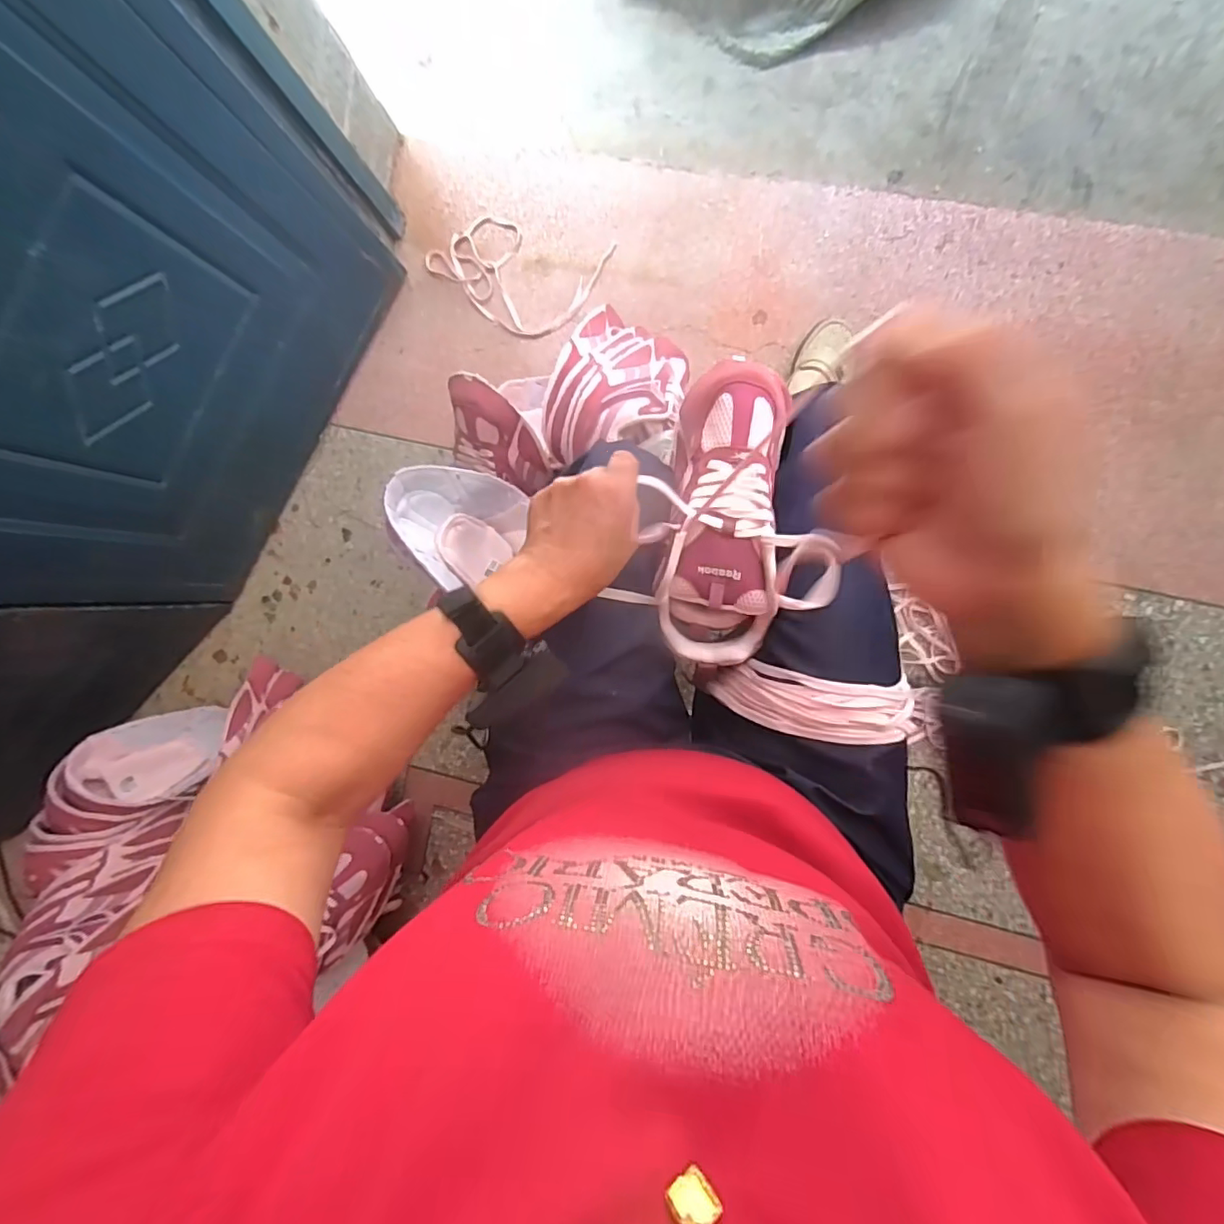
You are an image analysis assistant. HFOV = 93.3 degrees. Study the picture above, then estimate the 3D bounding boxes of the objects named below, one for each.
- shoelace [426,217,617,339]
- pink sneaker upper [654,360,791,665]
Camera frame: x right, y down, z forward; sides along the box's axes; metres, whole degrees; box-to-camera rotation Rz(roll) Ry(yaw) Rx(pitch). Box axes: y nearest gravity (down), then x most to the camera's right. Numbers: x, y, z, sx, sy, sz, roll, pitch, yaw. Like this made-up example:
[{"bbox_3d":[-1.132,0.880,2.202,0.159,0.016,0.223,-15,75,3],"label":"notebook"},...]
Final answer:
[{"bbox_3d":[-0.161,-0.535,0.923,0.286,0.008,0.179,18,85,9],"label":"shoelace"},{"bbox_3d":[0.093,-0.080,0.470,0.094,0.072,0.245,5,93,8],"label":"pink sneaker upper"}]

